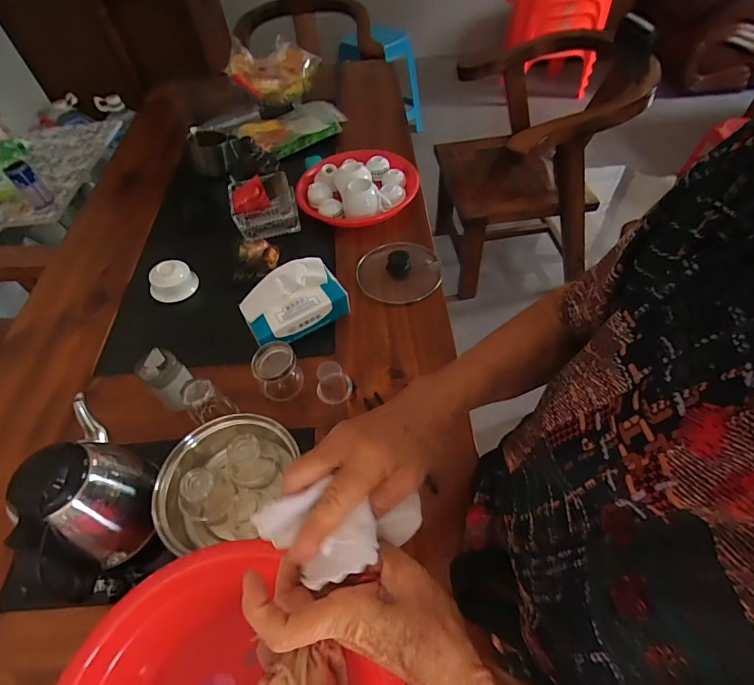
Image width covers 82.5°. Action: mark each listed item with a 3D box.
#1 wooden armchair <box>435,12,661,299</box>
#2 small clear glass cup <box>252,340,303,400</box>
[{"bbox_3d":[0.529,-0.573,1.466,0.590,0.685,0.523,-10,53,-1],"label":"wooden armchair"},{"bbox_3d":[-0.142,0.043,0.623,0.061,0.062,0.061,-3,53,4],"label":"small clear glass cup"}]

